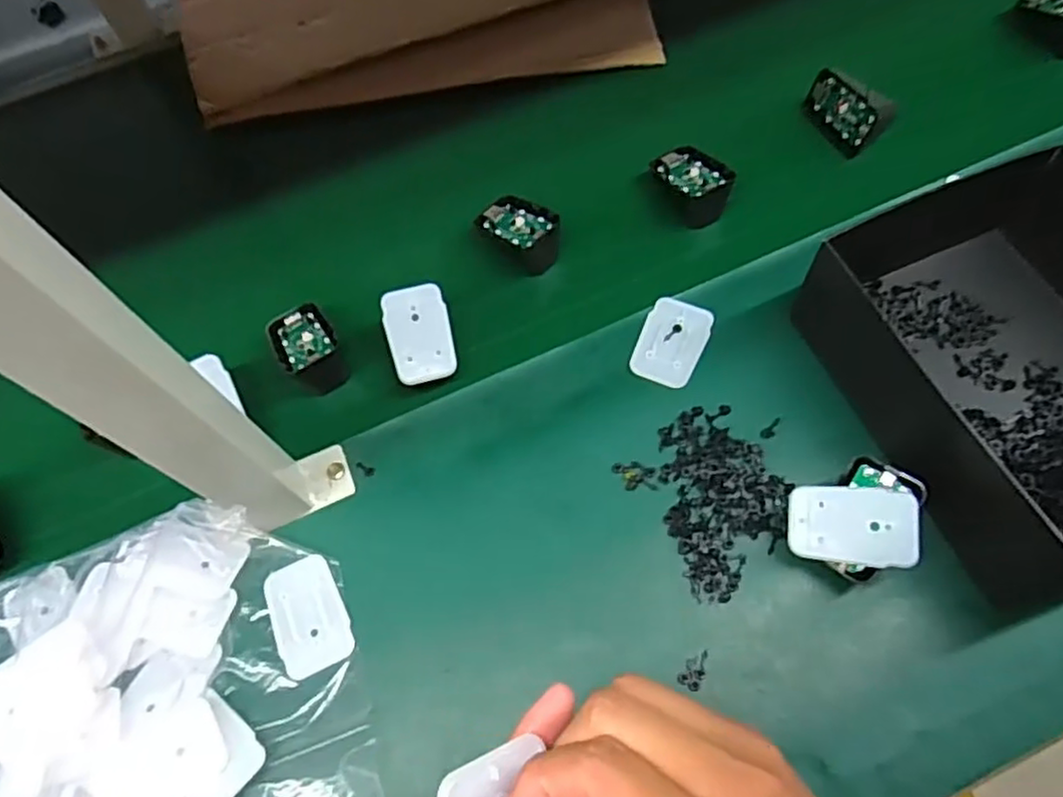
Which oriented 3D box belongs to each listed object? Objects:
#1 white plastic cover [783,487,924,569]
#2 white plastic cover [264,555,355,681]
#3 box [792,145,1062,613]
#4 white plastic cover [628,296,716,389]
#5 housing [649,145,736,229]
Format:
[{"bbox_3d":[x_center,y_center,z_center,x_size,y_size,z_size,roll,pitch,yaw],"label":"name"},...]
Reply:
[{"bbox_3d":[0.187,0.074,0.405,0.069,0.005,0.044,4,81,20],"label":"white plastic cover"},{"bbox_3d":[-0.140,0.135,0.434,0.044,0.005,0.069,-24,65,-8],"label":"white plastic cover"},{"bbox_3d":[0.307,-0.022,0.432,0.185,0.085,0.247,-21,65,-6],"label":"box"},{"bbox_3d":[0.100,-0.041,0.498,0.045,0.004,0.067,26,69,15],"label":"white plastic cover"},{"bbox_3d":[0.130,-0.170,0.561,0.046,0.041,0.067,-34,52,-4],"label":"housing"}]

